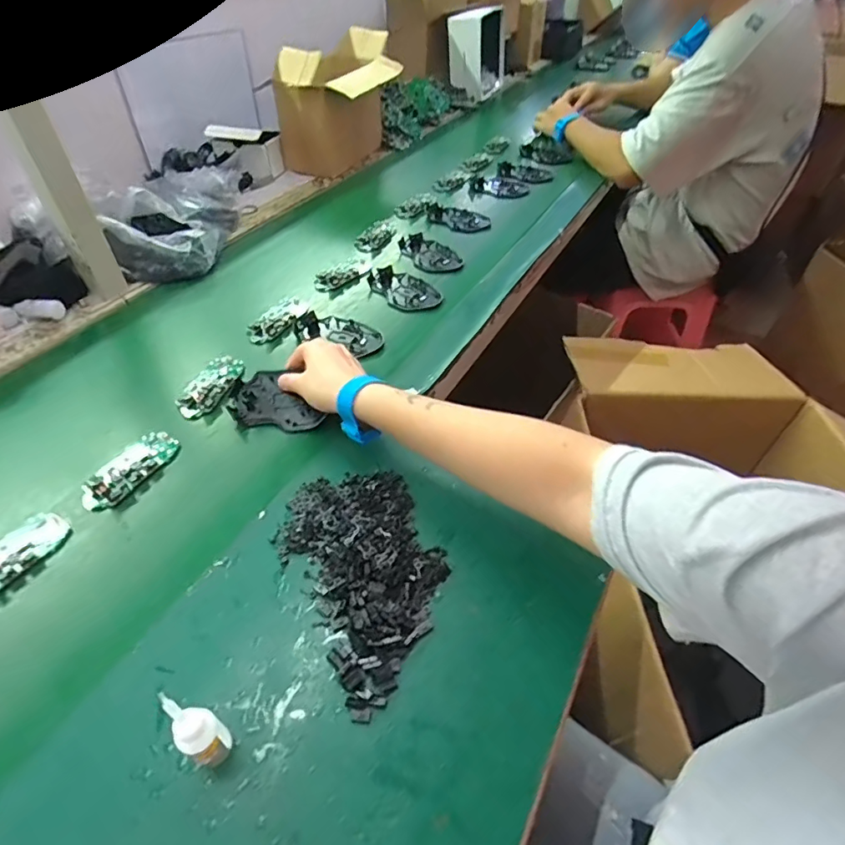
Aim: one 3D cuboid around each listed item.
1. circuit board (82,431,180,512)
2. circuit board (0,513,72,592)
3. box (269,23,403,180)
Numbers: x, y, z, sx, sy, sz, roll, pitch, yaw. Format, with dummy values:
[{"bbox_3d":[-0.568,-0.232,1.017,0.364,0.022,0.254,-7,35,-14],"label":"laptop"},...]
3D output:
[{"bbox_3d":[-0.291,0.046,0.507,0.044,0.015,0.100,22,50,20],"label":"circuit board"},{"bbox_3d":[-0.360,0.116,0.436,0.046,0.013,0.099,24,51,22],"label":"circuit board"},{"bbox_3d":[-0.156,-0.646,1.040,0.141,0.203,0.274,24,50,21],"label":"box"}]

